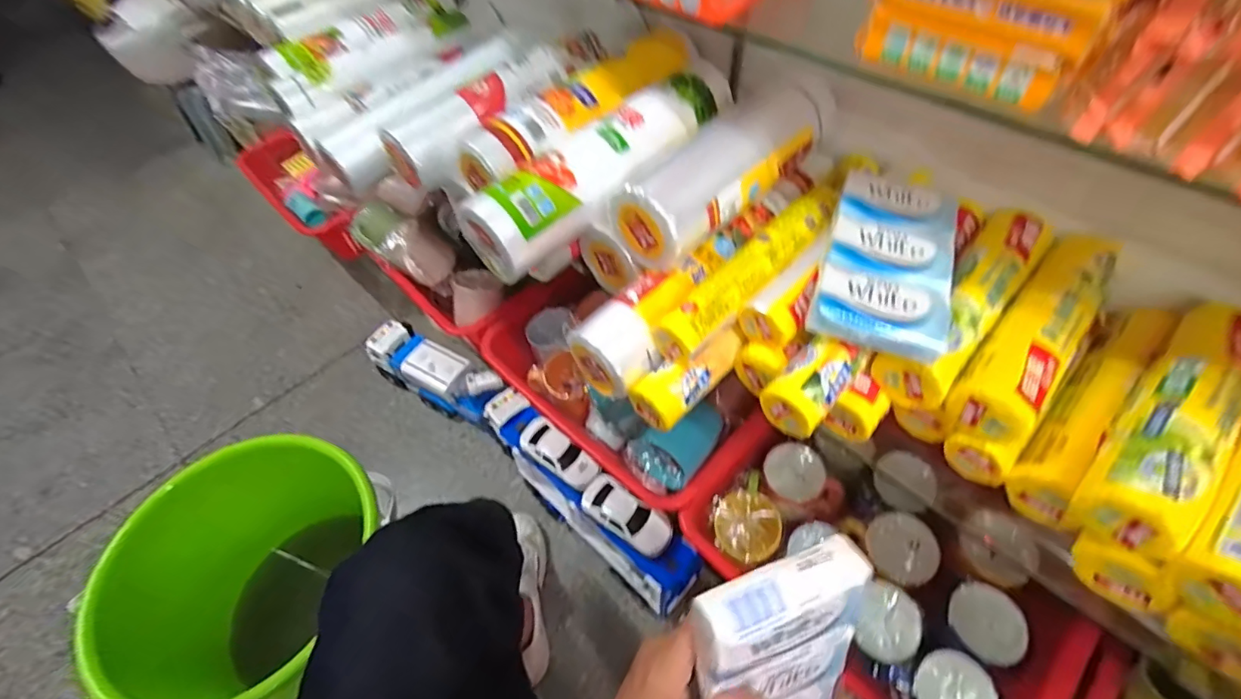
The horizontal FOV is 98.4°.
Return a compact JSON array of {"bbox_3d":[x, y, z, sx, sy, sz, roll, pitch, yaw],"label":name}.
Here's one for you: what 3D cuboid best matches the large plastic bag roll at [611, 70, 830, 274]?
[{"bbox_3d":[0.105,-0.184,0.522,0.256,0.066,0.093,-39,60,-23],"label":"large plastic bag roll"}]

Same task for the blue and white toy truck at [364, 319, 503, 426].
[{"bbox_3d":[-0.360,0.056,1.060,0.278,0.132,0.089,23,58,20],"label":"blue and white toy truck"}]

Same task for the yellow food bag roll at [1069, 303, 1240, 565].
[{"bbox_3d":[0.394,0.049,0.375,0.216,0.049,0.056,-38,60,-23],"label":"yellow food bag roll"}]

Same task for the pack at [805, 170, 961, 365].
[{"bbox_3d":[0.215,-0.074,0.429,0.093,0.028,0.168,17,56,16],"label":"pack"}]

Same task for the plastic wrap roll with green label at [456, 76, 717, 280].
[{"bbox_3d":[-0.020,-0.176,0.521,0.076,0.070,0.281,37,63,27],"label":"plastic wrap roll with green label"}]

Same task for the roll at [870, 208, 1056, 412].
[{"bbox_3d":[0.297,-0.040,0.458,0.052,0.055,0.220,36,63,27],"label":"roll"}]

